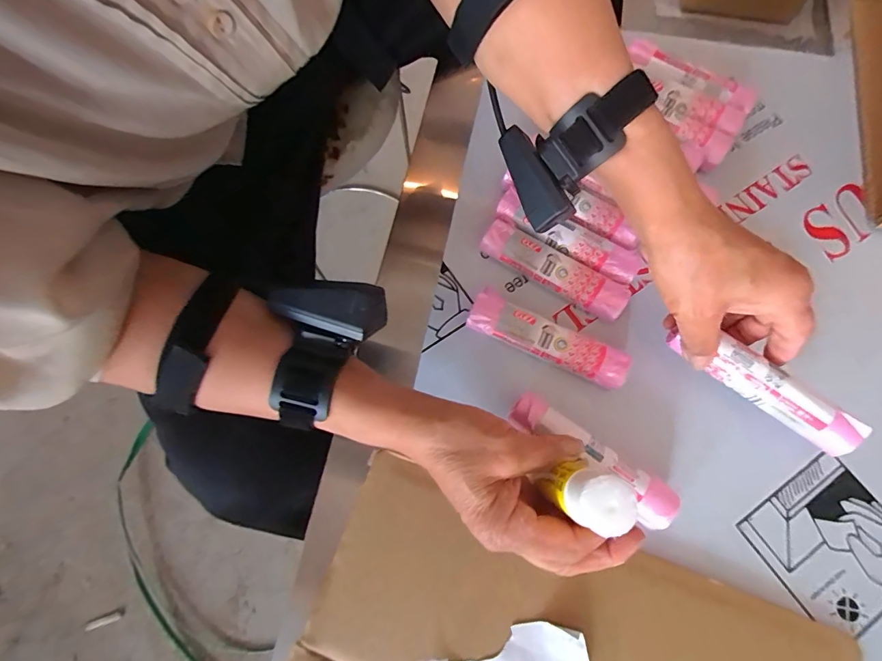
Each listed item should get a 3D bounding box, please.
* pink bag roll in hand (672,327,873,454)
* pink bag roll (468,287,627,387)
[{"bbox_3d":[0.213,0.036,0.278,0.122,0.022,0.023,36,76,11],"label":"pink bag roll in hand"},{"bbox_3d":[0.079,0.009,0.321,0.117,0.031,0.027,25,75,8],"label":"pink bag roll"}]

